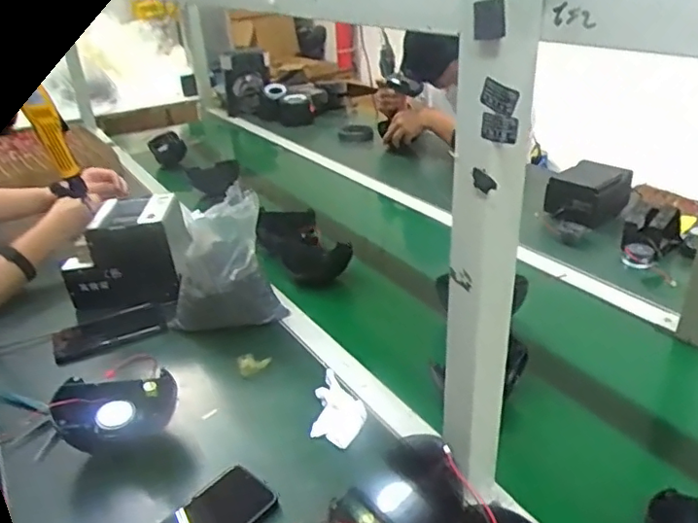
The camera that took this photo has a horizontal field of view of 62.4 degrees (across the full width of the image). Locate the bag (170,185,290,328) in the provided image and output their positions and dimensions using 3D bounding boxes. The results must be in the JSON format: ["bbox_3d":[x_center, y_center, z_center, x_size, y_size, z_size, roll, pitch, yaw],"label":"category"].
[{"bbox_3d":[-0.196,0.010,0.874,0.175,0.197,0.085,-7,29,-9],"label":"bag"}]

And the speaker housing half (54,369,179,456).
[{"bbox_3d":[-0.273,0.172,0.676,0.137,0.040,0.096,-6,62,-17],"label":"speaker housing half"}]

